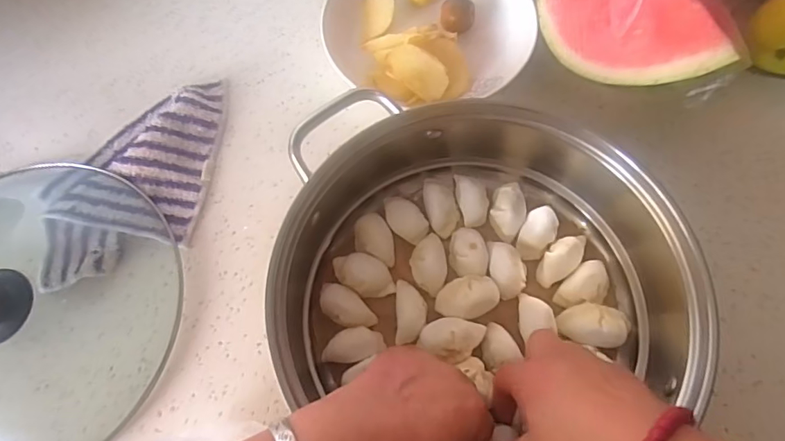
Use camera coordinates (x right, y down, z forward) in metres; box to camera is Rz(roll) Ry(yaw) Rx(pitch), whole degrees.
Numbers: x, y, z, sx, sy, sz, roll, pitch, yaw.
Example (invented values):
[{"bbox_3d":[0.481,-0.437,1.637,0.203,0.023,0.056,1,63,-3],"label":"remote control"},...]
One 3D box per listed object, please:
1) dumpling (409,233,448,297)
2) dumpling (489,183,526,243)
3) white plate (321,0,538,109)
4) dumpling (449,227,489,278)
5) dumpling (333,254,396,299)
[{"bbox_3d":[0.030,0.033,0.393,0.028,0.020,0.049,1,69,1],"label":"dumpling"},{"bbox_3d":[0.096,-0.007,0.408,0.027,0.022,0.045,13,69,6],"label":"dumpling"},{"bbox_3d":[0.031,-0.188,0.472,0.184,0.043,0.172,0,69,1],"label":"white plate"},{"bbox_3d":[0.061,0.025,0.398,0.030,0.018,0.039,0,69,1],"label":"dumpling"},{"bbox_3d":[-0.023,0.043,0.391,0.052,0.020,0.029,27,71,11],"label":"dumpling"}]

